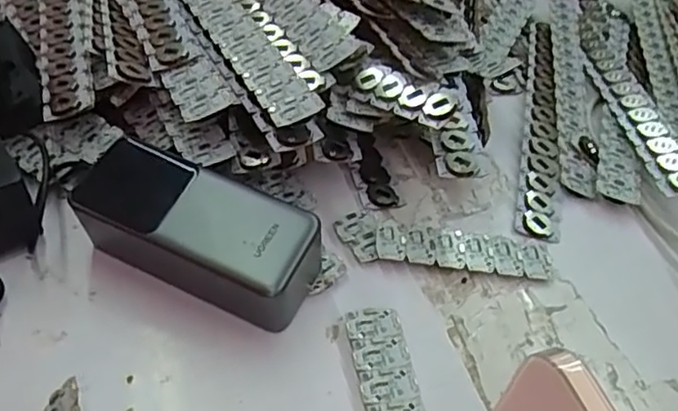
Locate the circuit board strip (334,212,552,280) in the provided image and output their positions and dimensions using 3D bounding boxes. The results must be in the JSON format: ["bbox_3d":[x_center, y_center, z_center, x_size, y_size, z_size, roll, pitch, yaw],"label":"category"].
[{"bbox_3d":[0.065,0.024,0.388,0.129,0.009,0.033,7,48,0],"label":"circuit board strip"}]

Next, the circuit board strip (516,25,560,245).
[{"bbox_3d":[0.155,-0.070,0.482,0.027,0.011,0.242,13,48,5],"label":"circuit board strip"}]

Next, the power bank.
[{"bbox_3d":[-0.079,0.018,0.345,0.133,0.055,0.061,19,49,11],"label":"power bank"}]

